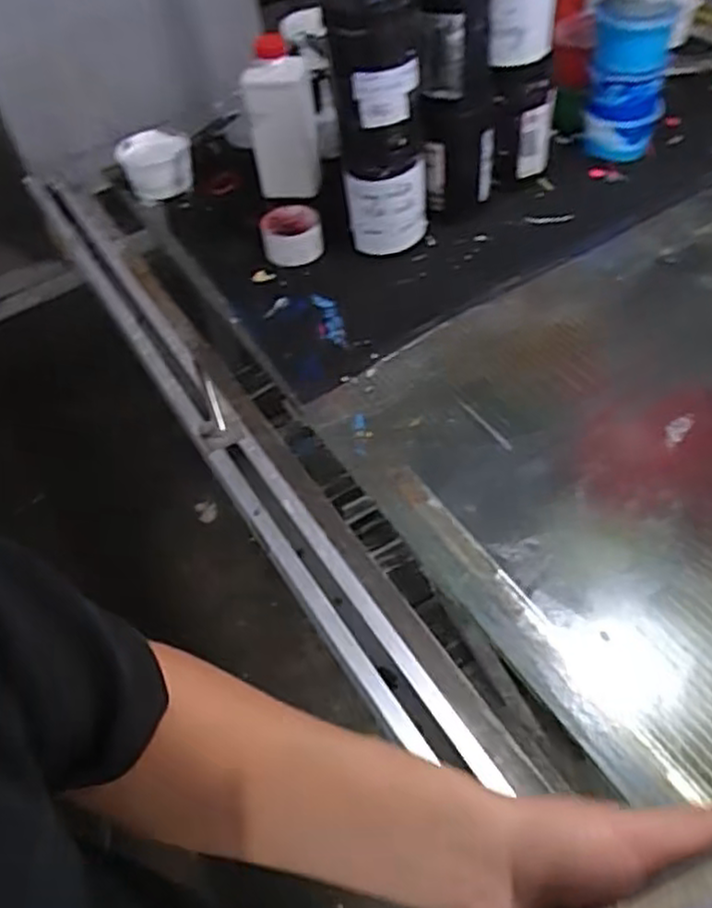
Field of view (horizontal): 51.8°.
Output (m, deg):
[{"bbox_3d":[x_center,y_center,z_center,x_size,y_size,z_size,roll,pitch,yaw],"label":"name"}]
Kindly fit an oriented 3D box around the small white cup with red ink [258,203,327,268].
[{"bbox_3d":[-0.090,-0.312,1.039,0.084,0.057,0.077,-5,51,6],"label":"small white cup with red ink"}]

